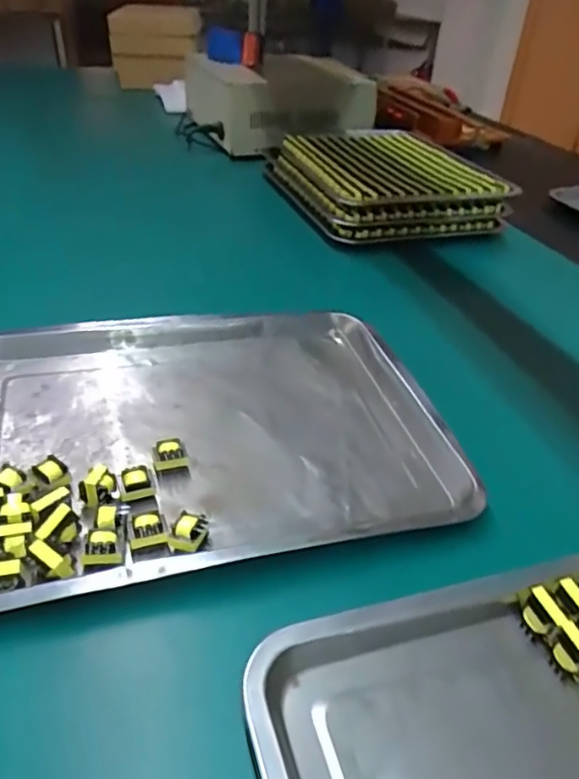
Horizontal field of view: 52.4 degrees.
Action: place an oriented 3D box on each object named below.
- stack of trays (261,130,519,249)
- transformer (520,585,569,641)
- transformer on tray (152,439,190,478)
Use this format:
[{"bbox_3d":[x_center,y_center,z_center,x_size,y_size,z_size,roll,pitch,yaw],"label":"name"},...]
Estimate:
[{"bbox_3d":[0.146,-0.345,0.980,0.280,0.080,0.366,-8,37,-16],"label":"stack of trays"},{"bbox_3d":[0.150,0.136,0.351,0.015,0.026,0.023,-10,38,-19],"label":"transformer"},{"bbox_3d":[-0.088,0.050,0.438,0.024,0.022,0.017,-6,37,-14],"label":"transformer on tray"}]

